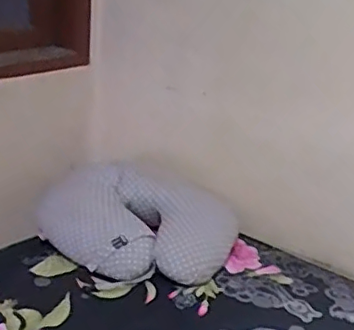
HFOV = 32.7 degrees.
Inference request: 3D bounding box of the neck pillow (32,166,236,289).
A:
[{"bbox_3d":[-0.075,0.112,1.492,0.451,0.211,0.395,12,22,18],"label":"neck pillow"}]

